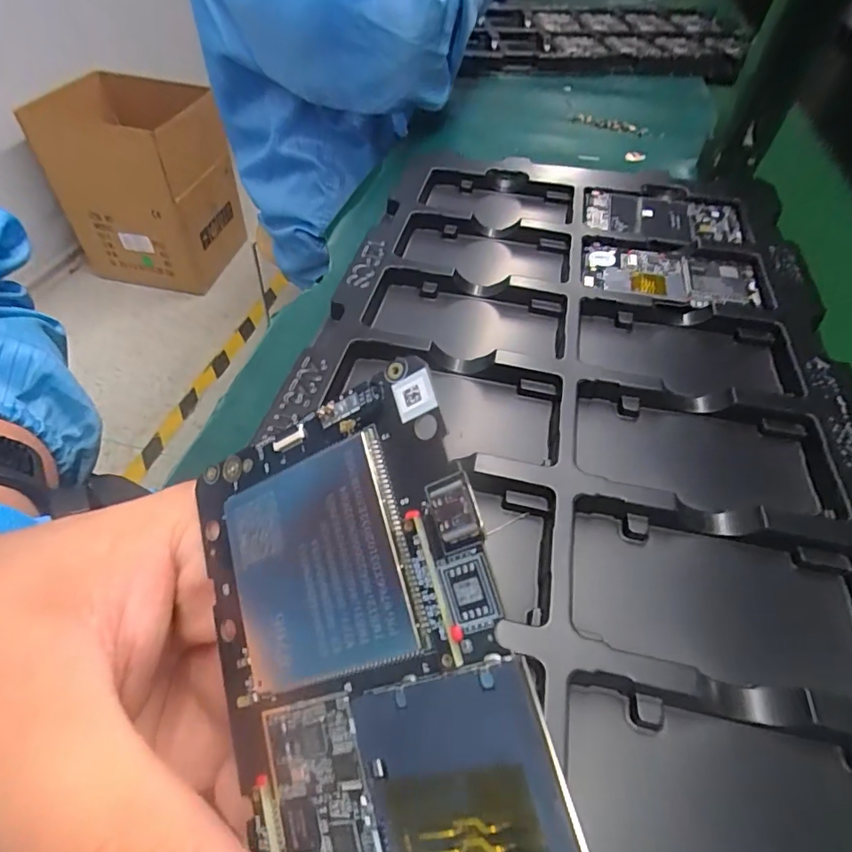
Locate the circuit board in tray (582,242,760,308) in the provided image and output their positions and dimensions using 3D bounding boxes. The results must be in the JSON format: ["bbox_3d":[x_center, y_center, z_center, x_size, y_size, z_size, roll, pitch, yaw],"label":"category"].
[{"bbox_3d":[0.186,-0.114,0.386,0.125,0.008,0.066,12,52,5],"label":"circuit board in tray"}]

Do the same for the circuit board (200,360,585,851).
[{"bbox_3d":[-0.010,0.056,0.088,0.065,0.005,0.122,-28,69,25],"label":"circuit board"}]

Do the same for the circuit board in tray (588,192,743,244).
[{"bbox_3d":[0.205,-0.180,0.438,0.126,0.007,0.070,10,51,3],"label":"circuit board in tray"}]

